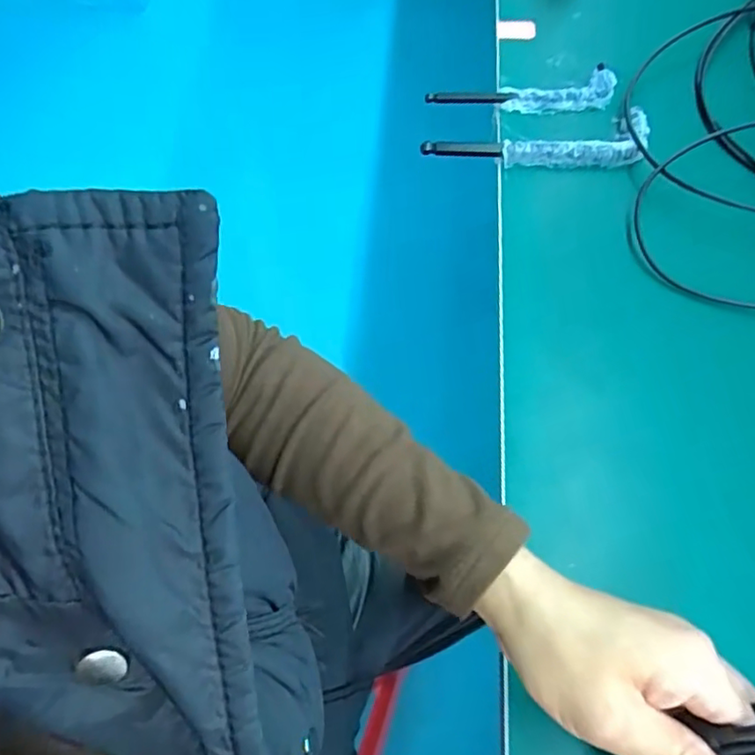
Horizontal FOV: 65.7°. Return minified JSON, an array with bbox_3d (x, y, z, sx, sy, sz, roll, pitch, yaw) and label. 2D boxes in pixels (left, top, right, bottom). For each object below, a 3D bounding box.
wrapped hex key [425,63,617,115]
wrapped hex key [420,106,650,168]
[{"bbox_3d":[0.127,-0.245,0.509,0.159,0.014,0.043,-7,64,0],"label":"wrapped hex key"},{"bbox_3d":[0.129,-0.195,0.481,0.181,0.023,0.044,0,64,3],"label":"wrapped hex key"}]

